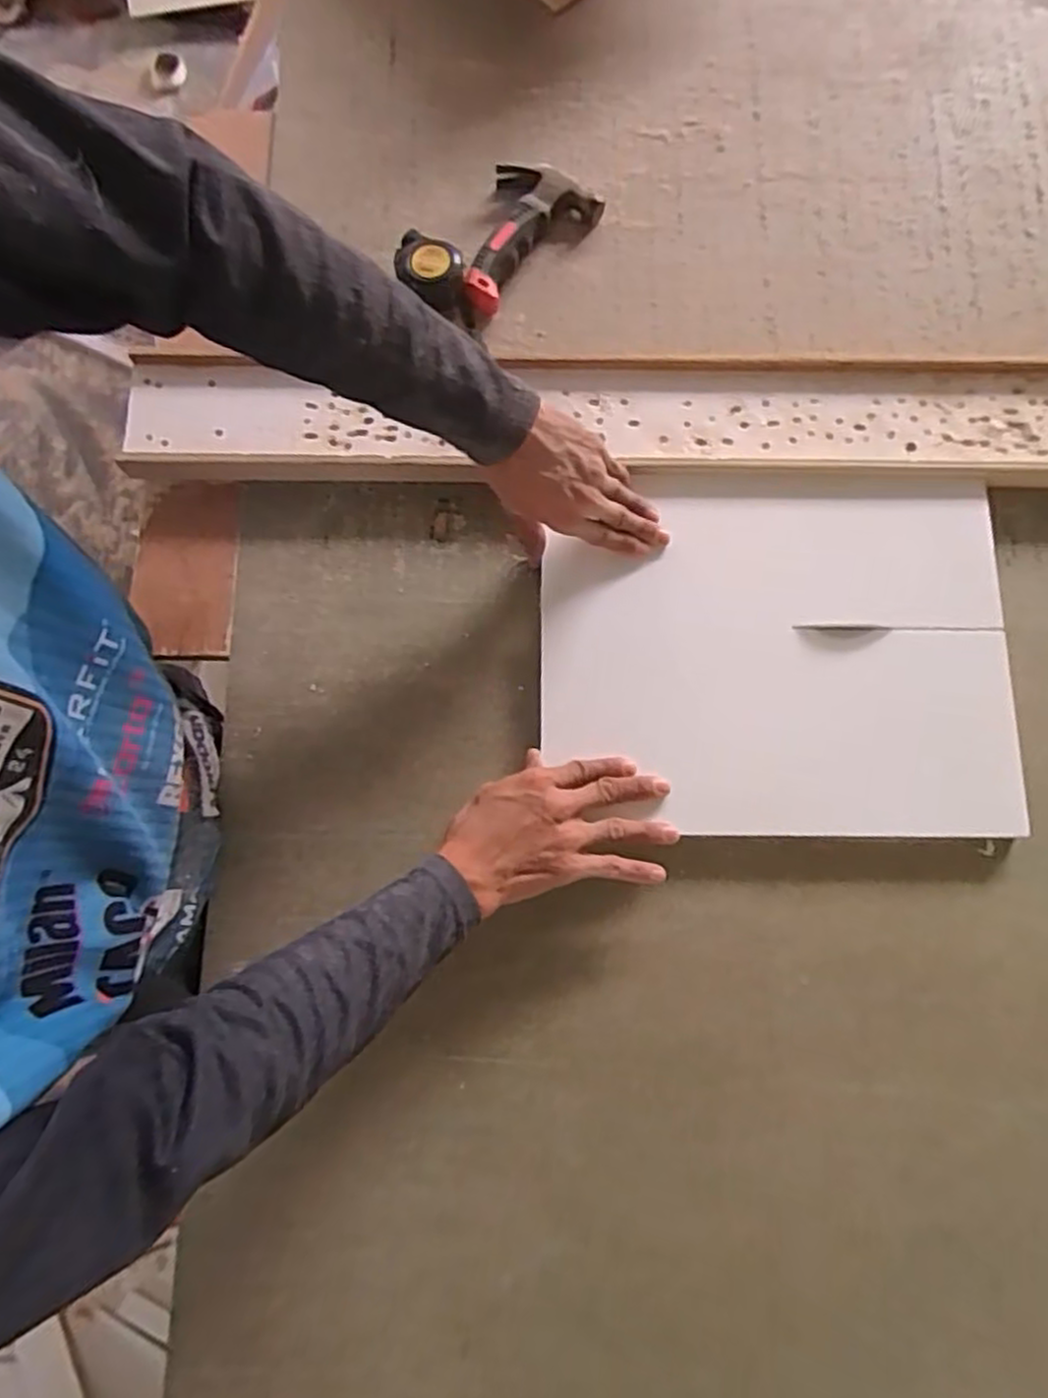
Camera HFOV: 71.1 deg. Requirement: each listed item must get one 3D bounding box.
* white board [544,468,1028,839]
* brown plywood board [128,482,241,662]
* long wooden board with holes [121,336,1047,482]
[{"bbox_3d":[0.208,-0.042,0.613,0.376,0.017,0.303,0,78,1],"label":"white board"},{"bbox_3d":[-0.301,-0.115,0.654,0.088,0.011,0.162,0,78,1],"label":"brown plywood board"},{"bbox_3d":[0.225,-0.249,0.649,1.136,0.020,0.114,0,78,0],"label":"long wooden board with holes"}]

